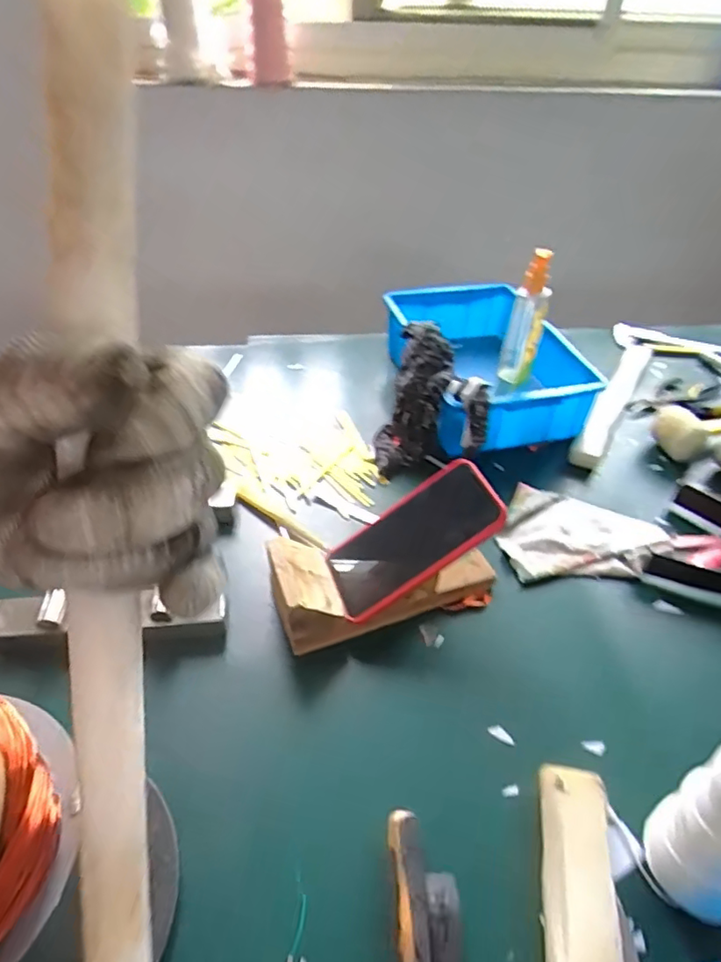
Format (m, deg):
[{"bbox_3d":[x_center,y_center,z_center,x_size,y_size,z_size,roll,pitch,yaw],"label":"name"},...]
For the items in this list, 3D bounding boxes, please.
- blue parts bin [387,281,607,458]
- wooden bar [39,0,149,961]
[{"bbox_3d":[0.163,-0.163,0.791,0.226,0.095,0.304,-12,44,-14],"label":"blue parts bin"},{"bbox_3d":[-0.073,0.029,0.167,0.020,0.292,0.019,8,15,10],"label":"wooden bar"}]

